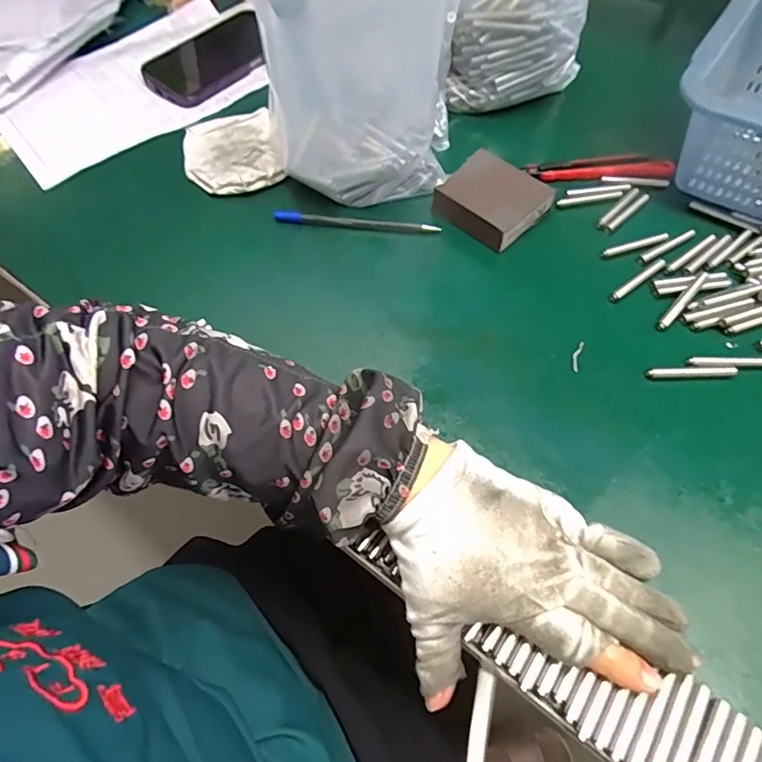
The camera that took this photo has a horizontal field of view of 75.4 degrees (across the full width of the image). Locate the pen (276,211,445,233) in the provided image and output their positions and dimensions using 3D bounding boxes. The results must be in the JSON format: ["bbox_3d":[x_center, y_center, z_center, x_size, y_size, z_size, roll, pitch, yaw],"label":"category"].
[{"bbox_3d":[-0.021,-0.135,0.420,0.139,0.013,0.009,6,59,6],"label":"pen"}]

